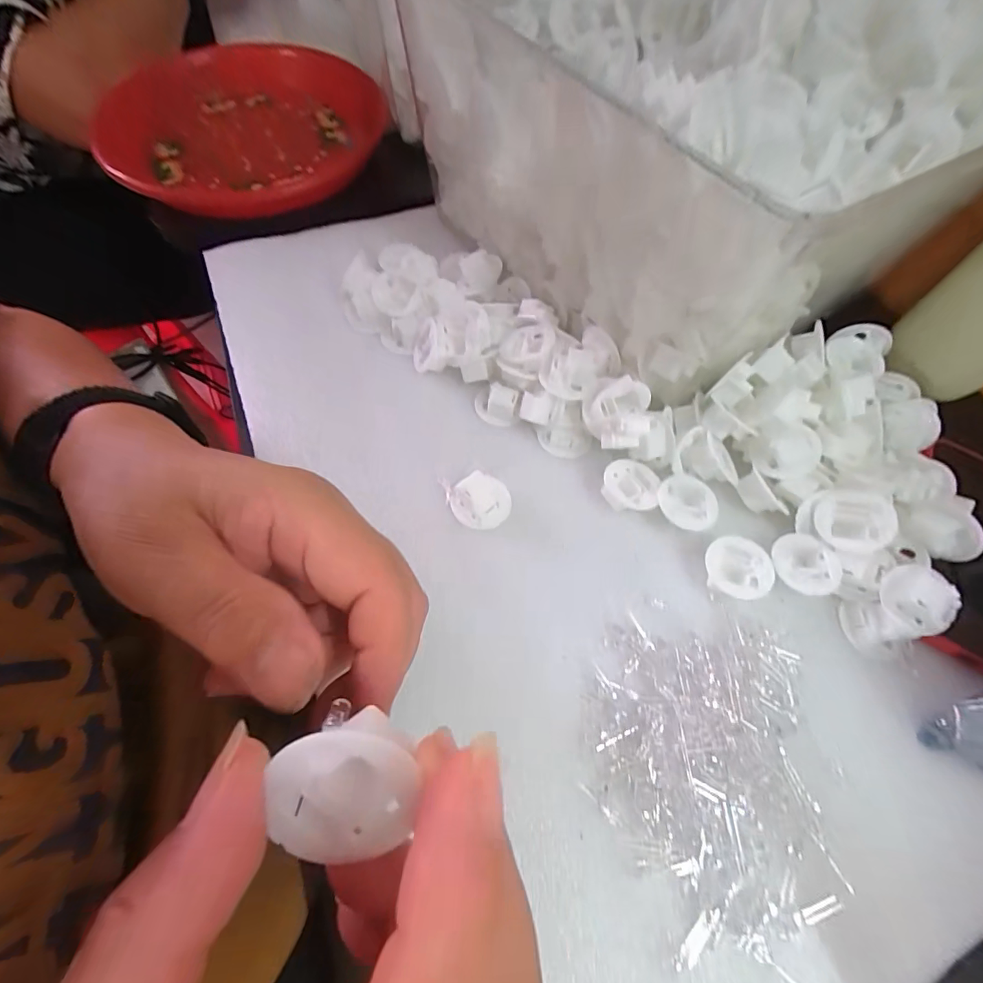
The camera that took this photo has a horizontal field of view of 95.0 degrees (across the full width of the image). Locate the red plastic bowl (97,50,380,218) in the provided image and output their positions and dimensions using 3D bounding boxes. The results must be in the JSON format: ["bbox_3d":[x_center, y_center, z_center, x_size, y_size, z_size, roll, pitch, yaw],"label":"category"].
[{"bbox_3d":[-0.222,-0.338,0.417,0.248,0.039,0.200,-15,65,-10],"label":"red plastic bowl"}]

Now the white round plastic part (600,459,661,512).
[{"bbox_3d":[0.078,-0.003,0.253,0.029,0.011,0.029,1,63,-2],"label":"white round plastic part"}]

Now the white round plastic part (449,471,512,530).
[{"bbox_3d":[-0.005,0.006,0.247,0.032,0.017,0.028,-28,68,-16],"label":"white round plastic part"}]

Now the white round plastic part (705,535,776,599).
[{"bbox_3d":[0.127,0.040,0.232,0.030,0.009,0.031,1,63,-2],"label":"white round plastic part"}]

